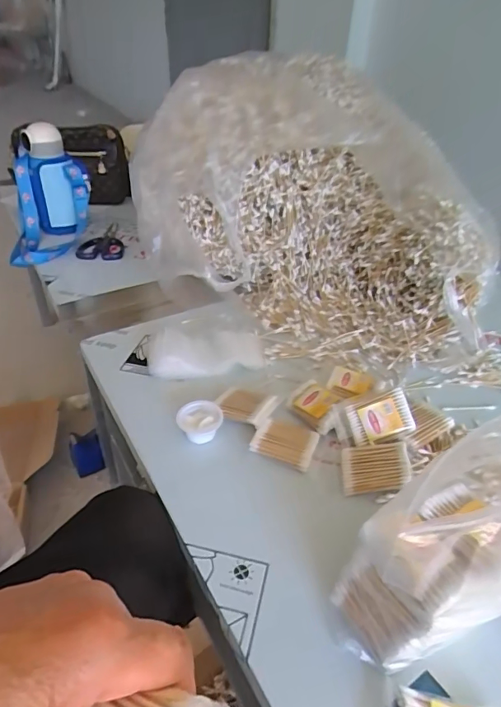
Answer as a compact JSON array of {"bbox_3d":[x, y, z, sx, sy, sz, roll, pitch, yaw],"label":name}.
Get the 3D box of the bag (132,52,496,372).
[{"bbox_3d":[0.094,-0.244,0.762,0.600,0.323,0.389,27,44,29],"label":"bag"}]

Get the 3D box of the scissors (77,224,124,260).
[{"bbox_3d":[-0.307,-0.235,0.982,0.087,0.013,0.147,0,37,-3],"label":"scissors"}]

